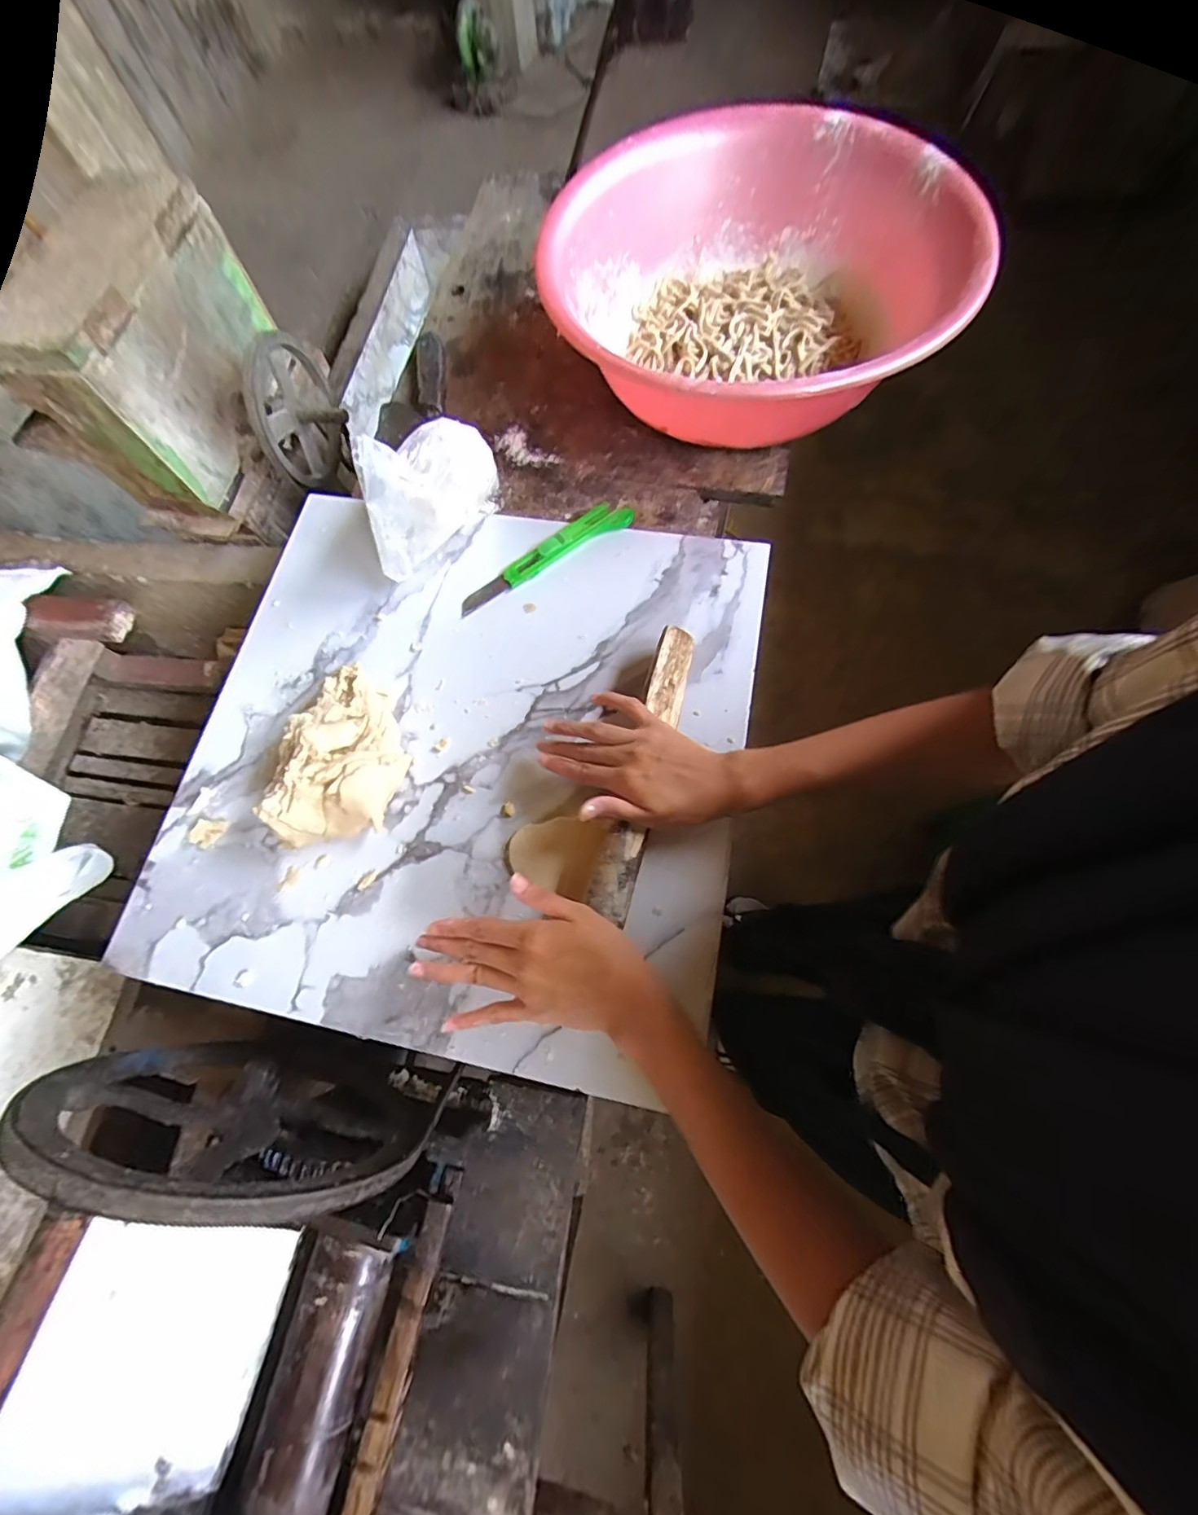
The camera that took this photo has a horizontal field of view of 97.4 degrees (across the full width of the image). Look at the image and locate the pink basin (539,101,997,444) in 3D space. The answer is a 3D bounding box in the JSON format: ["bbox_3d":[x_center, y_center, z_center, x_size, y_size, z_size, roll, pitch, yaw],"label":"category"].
[{"bbox_3d":[0.157,-0.476,0.550,0.391,0.136,0.411,-1,70,3],"label":"pink basin"}]

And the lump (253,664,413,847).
[{"bbox_3d":[-0.211,0.001,0.447,0.093,0.058,0.154,14,71,8],"label":"lump"}]

